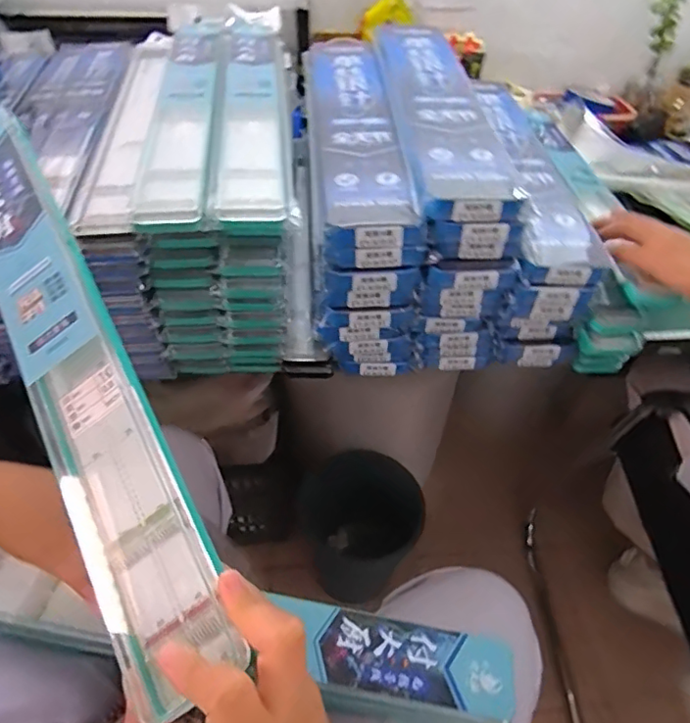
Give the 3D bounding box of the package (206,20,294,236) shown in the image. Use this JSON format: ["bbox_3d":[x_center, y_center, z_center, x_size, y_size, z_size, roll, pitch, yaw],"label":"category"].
[{"bbox_3d":[-0.099,-0.276,0.593,0.071,0.019,0.464,-3,46,-6],"label":"package"}]

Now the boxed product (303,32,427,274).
[{"bbox_3d":[0.003,-0.259,0.630,0.095,0.052,0.440,-2,46,-6],"label":"boxed product"}]

